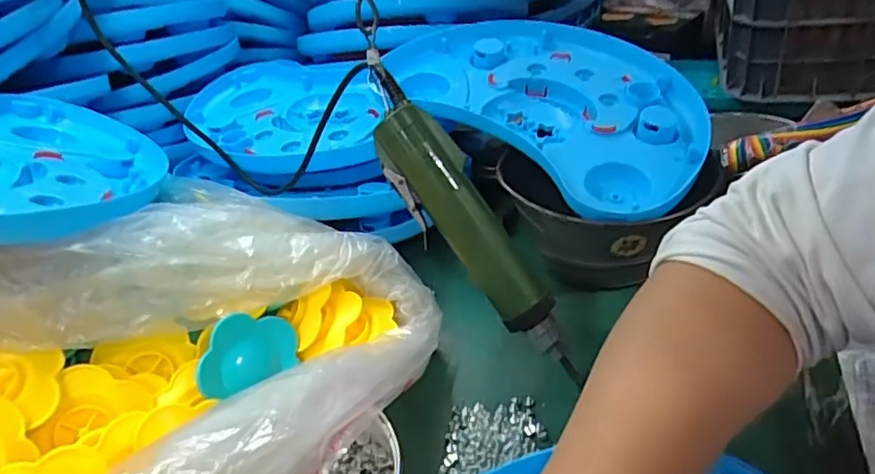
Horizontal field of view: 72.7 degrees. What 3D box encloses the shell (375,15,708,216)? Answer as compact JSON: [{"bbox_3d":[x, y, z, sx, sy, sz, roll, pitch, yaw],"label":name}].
[{"bbox_3d":[0.109,-0.136,0.597,0.211,0.062,0.336,-34,47,-29],"label":"shell"}]

